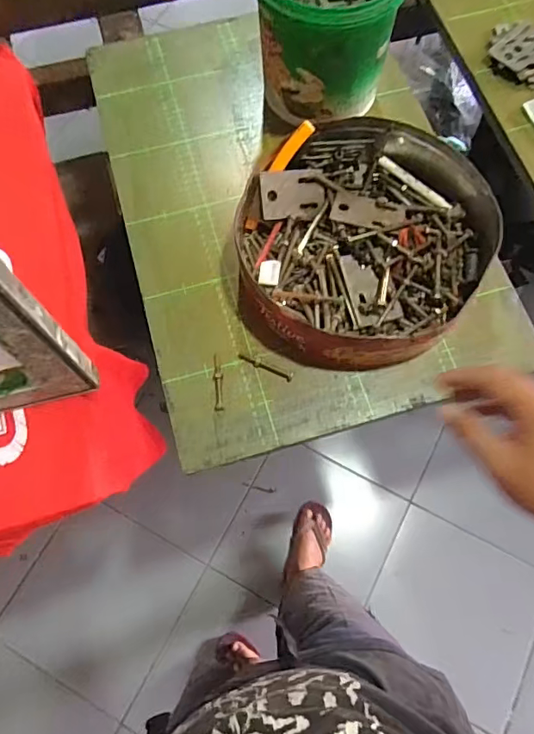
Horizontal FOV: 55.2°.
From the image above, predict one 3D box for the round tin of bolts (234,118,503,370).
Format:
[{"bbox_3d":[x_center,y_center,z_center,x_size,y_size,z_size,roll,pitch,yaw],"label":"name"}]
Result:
[{"bbox_3d":[0.101,-0.139,0.553,0.267,0.066,0.276,0,71,0],"label":"round tin of bolts"}]

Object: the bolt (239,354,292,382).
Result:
[{"bbox_3d":[-0.002,-0.001,0.540,0.061,0.011,0.011,23,73,8],"label":"bolt"}]

